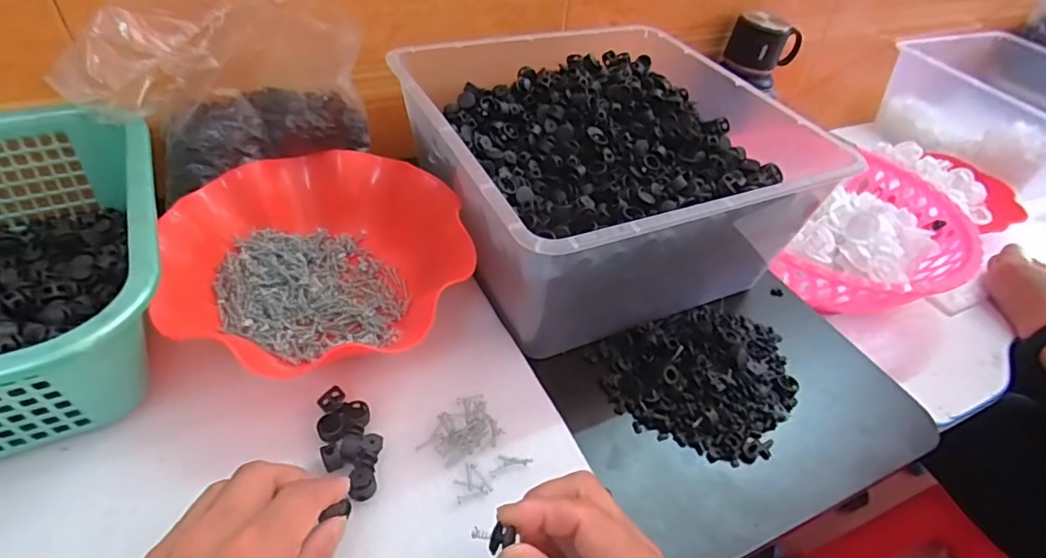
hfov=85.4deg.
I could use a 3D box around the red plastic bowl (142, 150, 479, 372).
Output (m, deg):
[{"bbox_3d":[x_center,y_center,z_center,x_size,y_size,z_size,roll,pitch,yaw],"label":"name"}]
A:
[{"bbox_3d":[-0.162,-0.020,0.438,0.208,0.064,0.207,4,44,-4],"label":"red plastic bowl"}]

